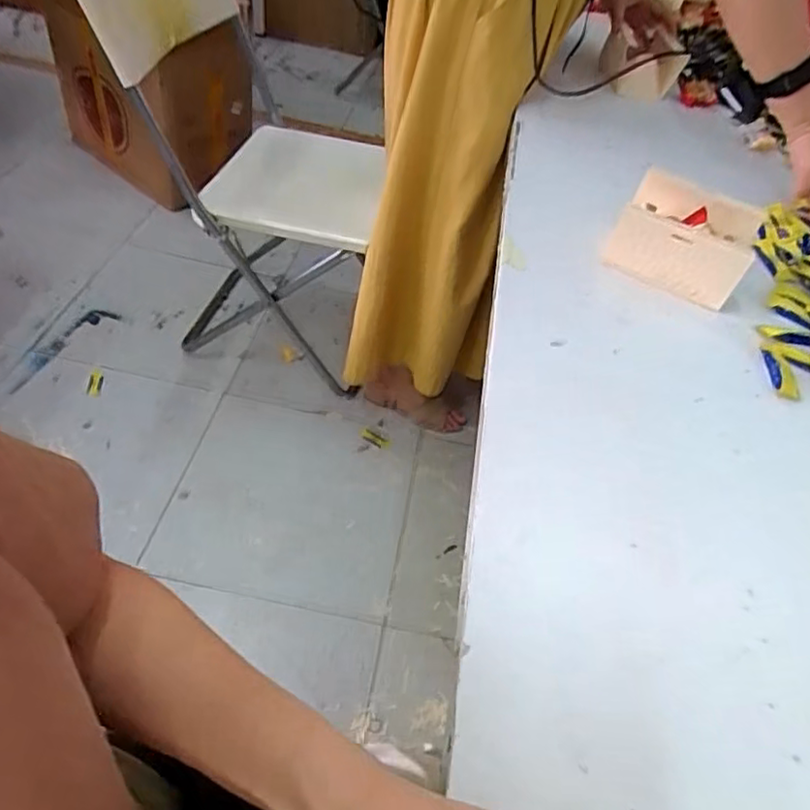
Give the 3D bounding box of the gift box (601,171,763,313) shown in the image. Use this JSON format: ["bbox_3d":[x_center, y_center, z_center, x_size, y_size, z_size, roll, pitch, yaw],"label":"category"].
[{"bbox_3d":[0.286,-0.171,0.652,0.125,0.076,0.106,27,49,13],"label":"gift box"}]

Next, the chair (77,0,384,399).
[{"bbox_3d":[-0.273,-0.486,1.373,0.462,0.765,0.499,11,47,-1],"label":"chair"}]

